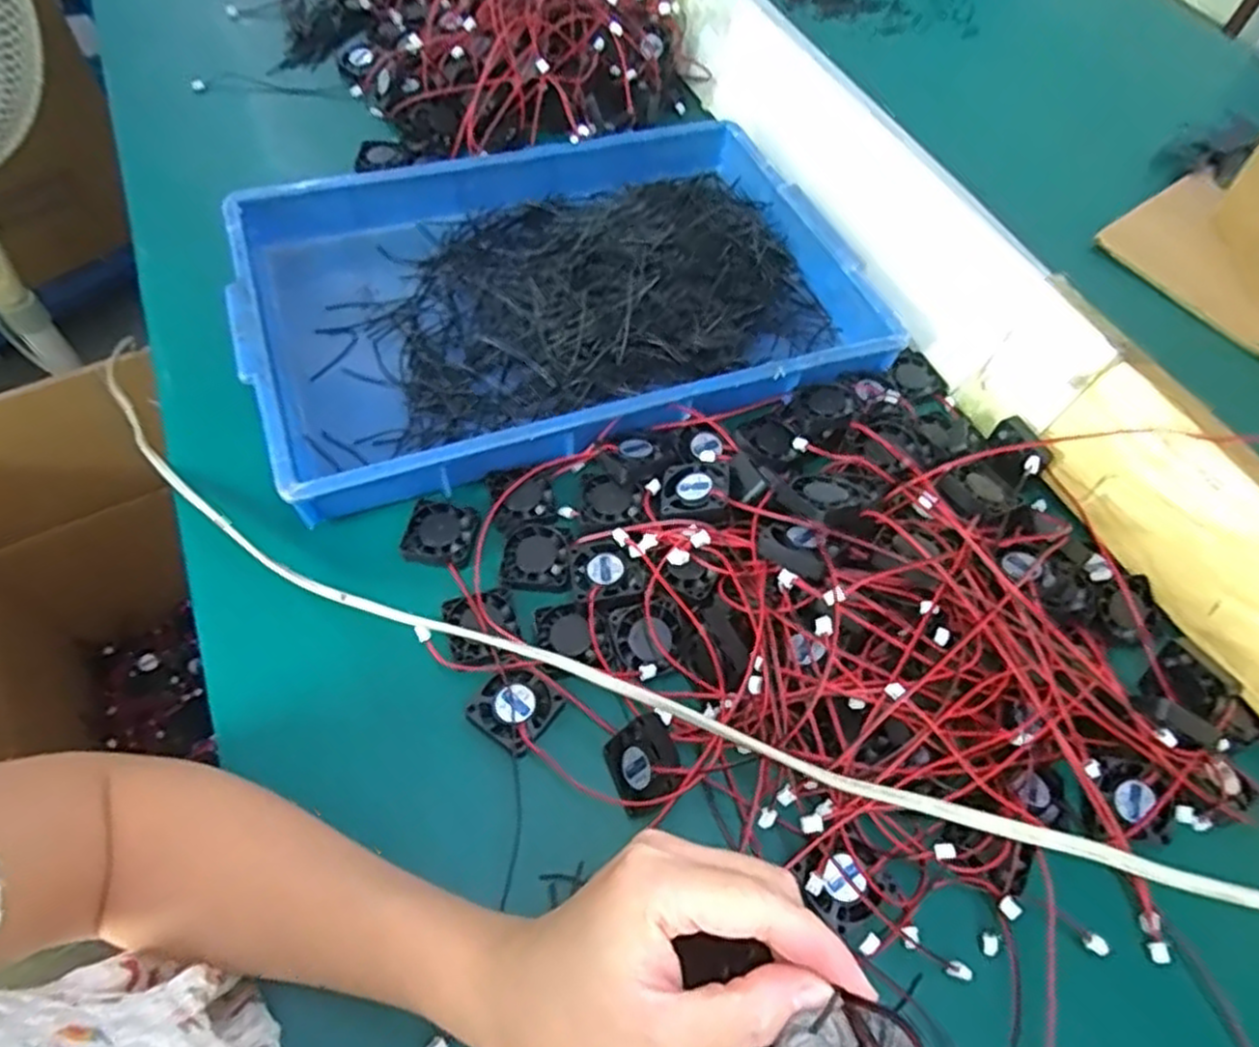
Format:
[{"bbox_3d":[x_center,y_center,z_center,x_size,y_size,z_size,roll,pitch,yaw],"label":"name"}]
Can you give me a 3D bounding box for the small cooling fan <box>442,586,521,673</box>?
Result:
[{"bbox_3d":[-0.080,0.057,0.420,0.037,0.007,0.044,-18,61,-14],"label":"small cooling fan"}]

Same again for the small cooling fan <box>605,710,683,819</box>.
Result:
[{"bbox_3d":[0.007,0.119,0.377,0.011,0.044,0.040,7,44,-46],"label":"small cooling fan"}]

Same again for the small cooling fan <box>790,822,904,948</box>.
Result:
[{"bbox_3d":[0.102,0.168,0.357,0.039,0.013,0.040,-31,64,-20],"label":"small cooling fan"}]

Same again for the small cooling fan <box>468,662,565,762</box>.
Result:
[{"bbox_3d":[-0.060,0.097,0.400,0.038,0.008,0.038,35,63,17],"label":"small cooling fan"}]

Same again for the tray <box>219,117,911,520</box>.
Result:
[{"bbox_3d":[-0.053,-0.177,0.560,0.422,0.045,0.293,-18,61,-13],"label":"tray"}]

